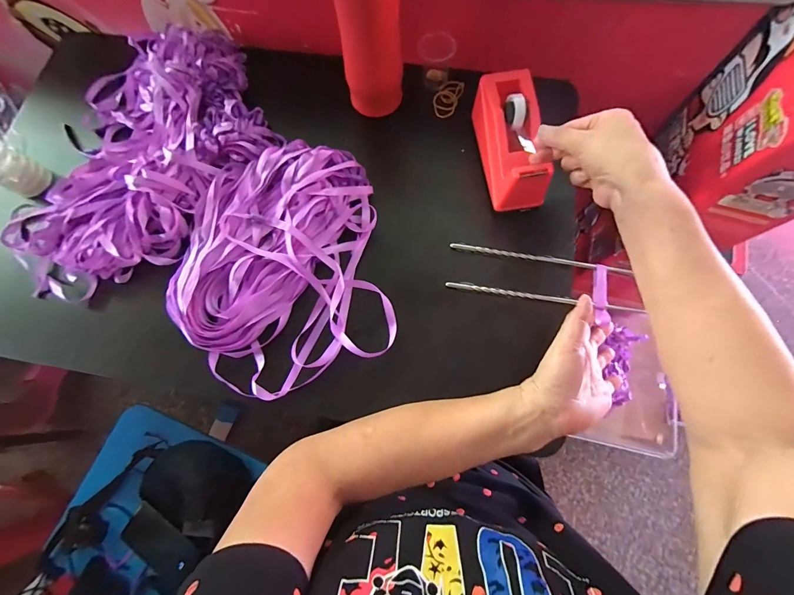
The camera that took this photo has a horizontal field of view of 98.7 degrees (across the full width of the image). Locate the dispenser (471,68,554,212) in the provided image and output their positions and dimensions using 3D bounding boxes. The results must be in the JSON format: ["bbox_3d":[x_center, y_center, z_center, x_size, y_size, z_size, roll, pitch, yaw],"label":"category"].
[{"bbox_3d":[0.136,-0.188,0.405,0.063,0.069,0.158,-8,82,-1],"label":"dispenser"}]

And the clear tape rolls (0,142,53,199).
[{"bbox_3d":[-0.495,-0.162,0.436,0.044,0.071,0.049,22,77,7],"label":"clear tape rolls"}]

